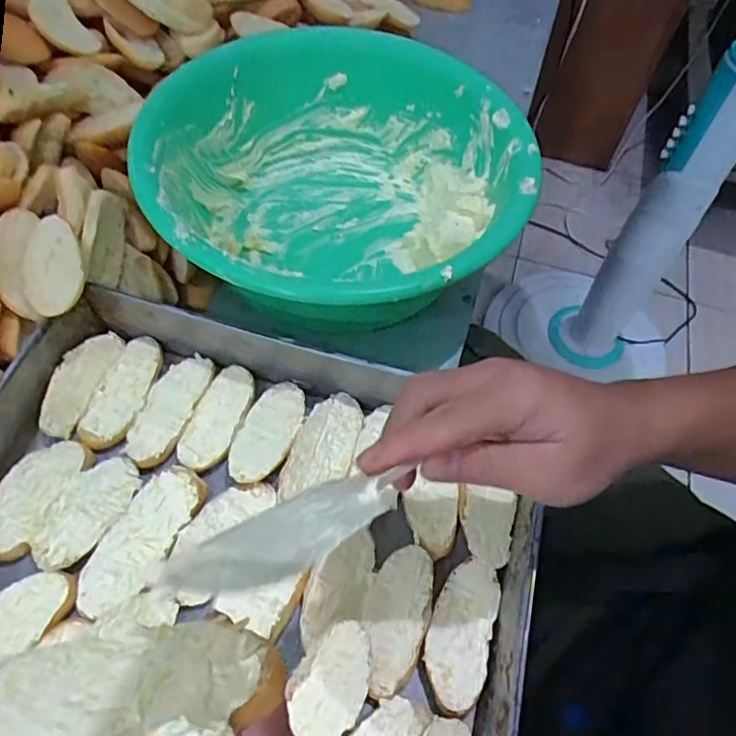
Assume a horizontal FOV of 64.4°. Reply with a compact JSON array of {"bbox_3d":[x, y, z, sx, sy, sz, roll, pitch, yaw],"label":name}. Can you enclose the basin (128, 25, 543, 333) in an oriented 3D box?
[{"bbox_3d":[-0.029,-0.151,0.510,0.290,0.121,0.304,2,58,-3],"label":"basin"}]

